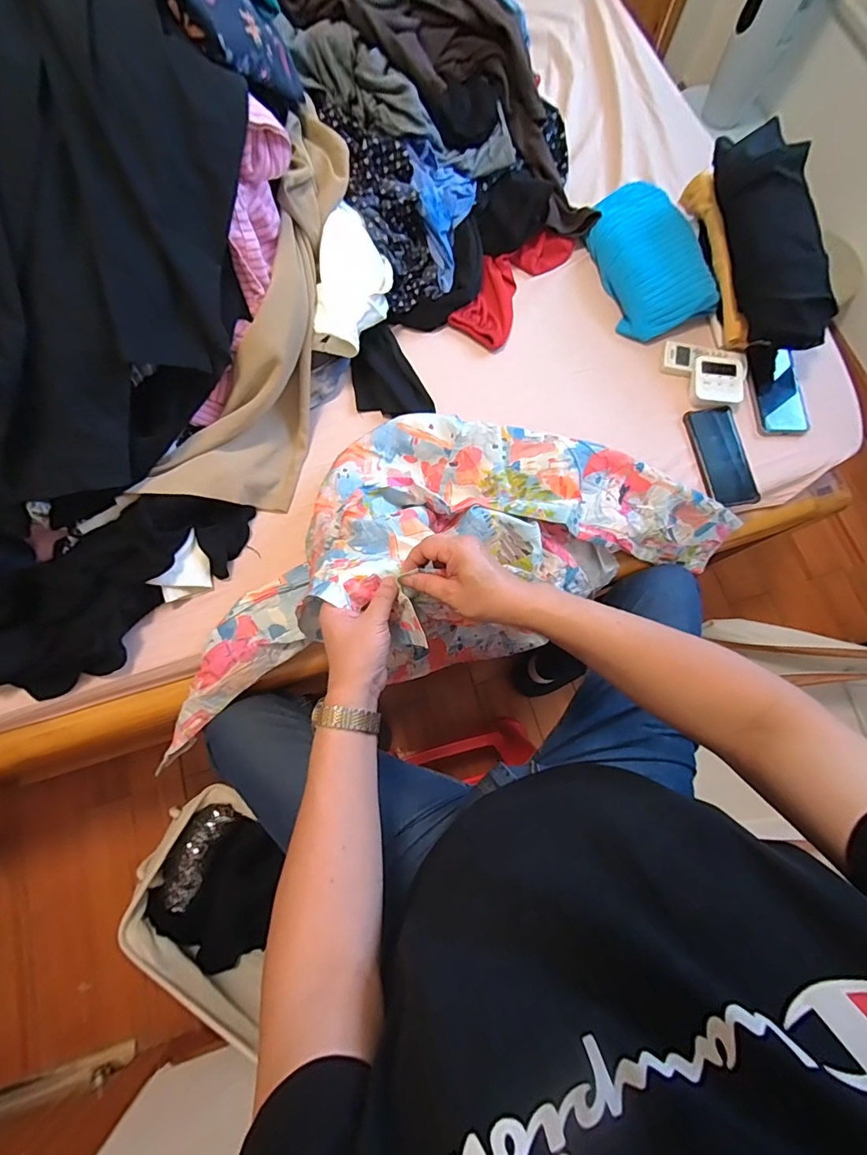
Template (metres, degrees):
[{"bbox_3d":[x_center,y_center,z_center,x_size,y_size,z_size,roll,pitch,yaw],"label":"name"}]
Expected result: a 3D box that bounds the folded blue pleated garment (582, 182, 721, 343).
[{"bbox_3d":[0.369,-0.559,0.810,0.166,0.053,0.313,-8,76,-4],"label":"folded blue pleated garment"}]

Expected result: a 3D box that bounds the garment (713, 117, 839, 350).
[{"bbox_3d":[0.532,-0.528,0.724,0.097,0.099,0.351,-16,91,-6],"label":"garment"}]

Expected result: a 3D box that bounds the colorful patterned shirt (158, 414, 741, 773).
[{"bbox_3d":[0.010,-0.068,0.622,0.824,0.196,0.314,-21,77,-8],"label":"colorful patterned shirt"}]

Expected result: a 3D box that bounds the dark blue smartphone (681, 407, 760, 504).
[{"bbox_3d":[0.448,-0.188,0.722,0.077,0.015,0.159,-11,76,-5],"label":"dark blue smartphone"}]

